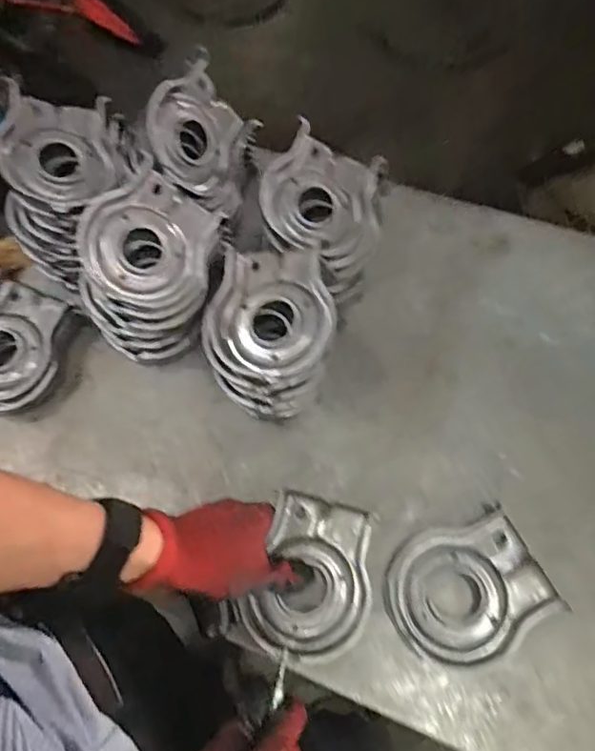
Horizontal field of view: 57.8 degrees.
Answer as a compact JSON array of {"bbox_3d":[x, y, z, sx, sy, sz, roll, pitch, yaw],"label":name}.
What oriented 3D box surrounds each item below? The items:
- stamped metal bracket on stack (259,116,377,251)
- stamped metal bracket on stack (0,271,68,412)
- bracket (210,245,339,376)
[{"bbox_3d":[0.024,-0.175,0.521,0.103,0.041,0.125,24,69,13],"label":"stamped metal bracket on stack"},{"bbox_3d":[-0.285,-0.030,0.532,0.111,0.035,0.122,30,71,15],"label":"stamped metal bracket on stack"},{"bbox_3d":[-0.021,-0.056,0.460,0.102,0.022,0.117,1,66,3],"label":"bracket"}]

